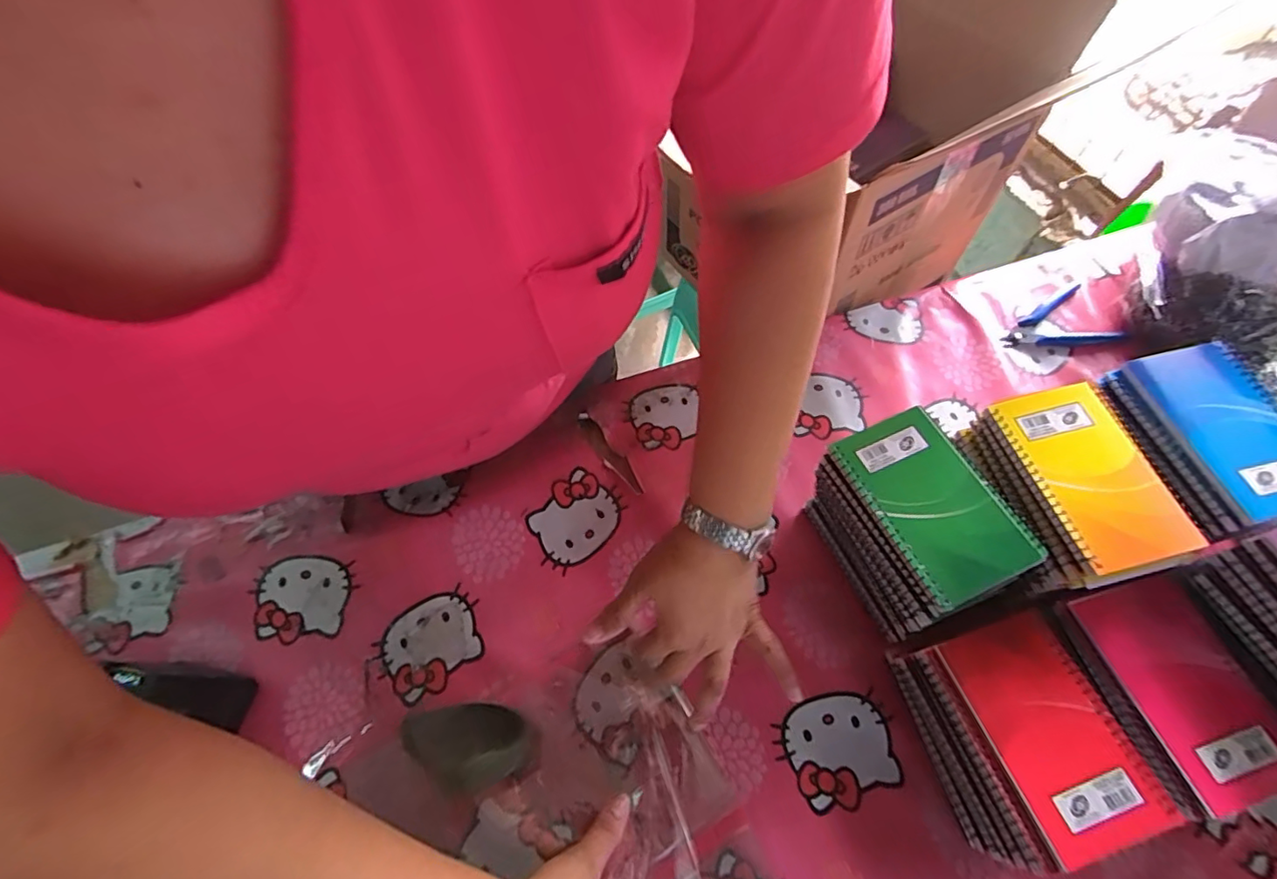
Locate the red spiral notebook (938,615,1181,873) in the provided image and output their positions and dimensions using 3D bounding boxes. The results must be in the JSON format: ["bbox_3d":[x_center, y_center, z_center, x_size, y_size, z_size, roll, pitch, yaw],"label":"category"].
[{"bbox_3d":[0.266,0.187,0.356,0.081,0.010,0.129,-16,62,-7],"label":"red spiral notebook"}]

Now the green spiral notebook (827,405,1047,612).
[{"bbox_3d":[0.204,0.041,0.383,0.080,0.008,0.131,-23,63,-10],"label":"green spiral notebook"}]

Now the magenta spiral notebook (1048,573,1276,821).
[{"bbox_3d":[0.361,0.163,0.365,0.096,0.008,0.131,-11,61,-4],"label":"magenta spiral notebook"}]

